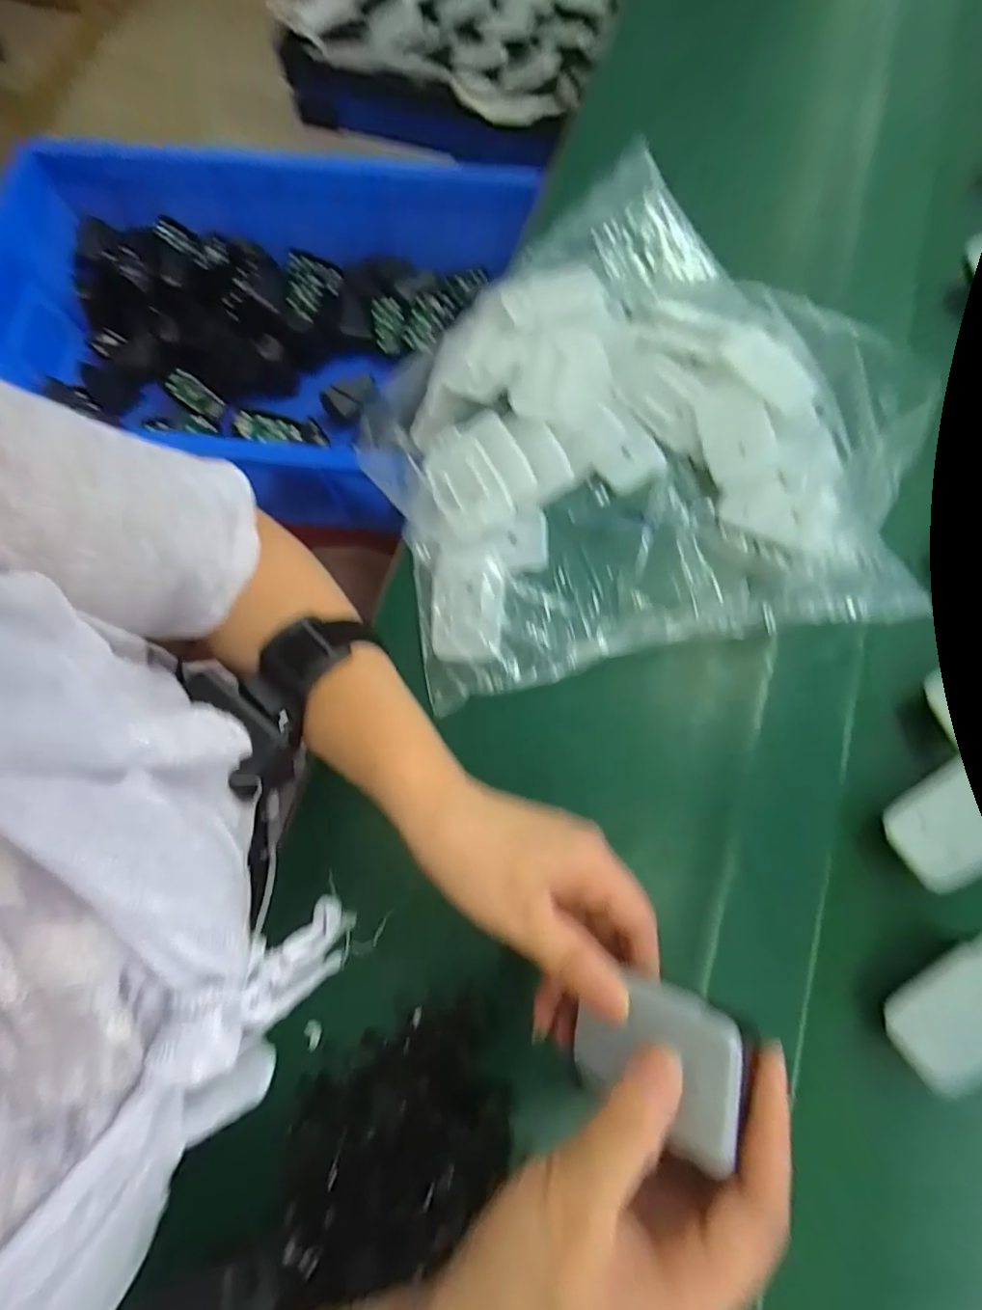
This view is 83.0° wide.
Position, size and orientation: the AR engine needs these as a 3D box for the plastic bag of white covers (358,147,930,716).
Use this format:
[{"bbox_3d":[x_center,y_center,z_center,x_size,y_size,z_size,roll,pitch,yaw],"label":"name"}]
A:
[{"bbox_3d":[0.073,-0.148,0.350,0.295,0.087,0.310,-15,75,-3],"label":"plastic bag of white covers"}]

